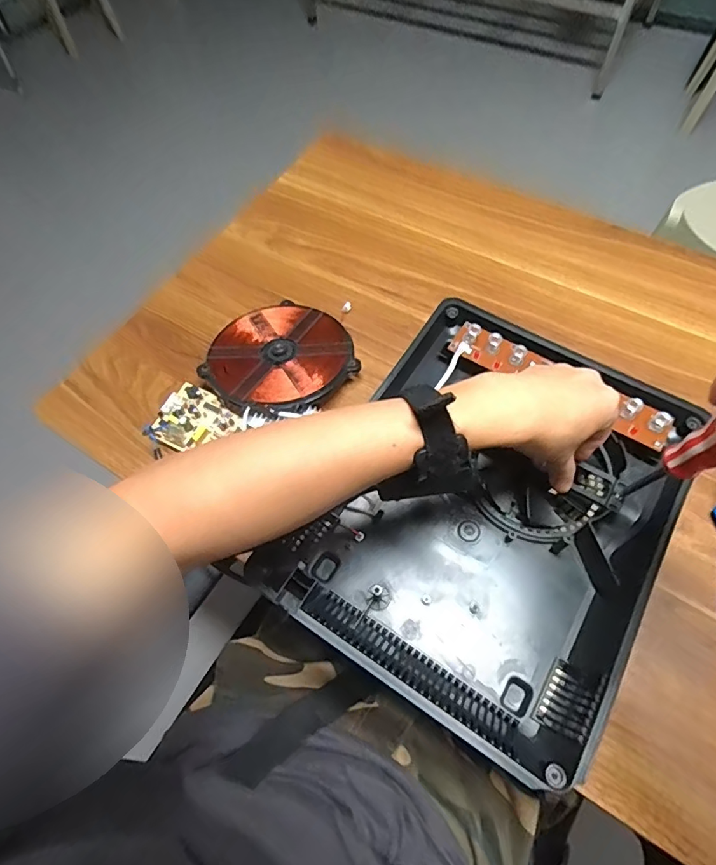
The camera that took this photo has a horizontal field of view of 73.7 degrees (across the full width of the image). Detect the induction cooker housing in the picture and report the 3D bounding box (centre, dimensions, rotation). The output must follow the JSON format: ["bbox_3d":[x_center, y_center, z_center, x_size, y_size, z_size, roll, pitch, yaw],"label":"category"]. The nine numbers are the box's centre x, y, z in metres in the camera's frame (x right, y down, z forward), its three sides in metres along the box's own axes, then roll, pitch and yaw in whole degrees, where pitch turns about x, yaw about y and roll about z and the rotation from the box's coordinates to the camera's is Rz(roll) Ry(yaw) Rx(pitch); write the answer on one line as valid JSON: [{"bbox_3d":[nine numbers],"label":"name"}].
[{"bbox_3d":[0.110,0.056,0.415,0.266,0.050,0.337,28,68,17],"label":"induction cooker housing"}]

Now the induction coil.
[{"bbox_3d":[-0.083,-0.083,0.527,0.153,0.031,0.149,-2,62,3],"label":"induction coil"}]

